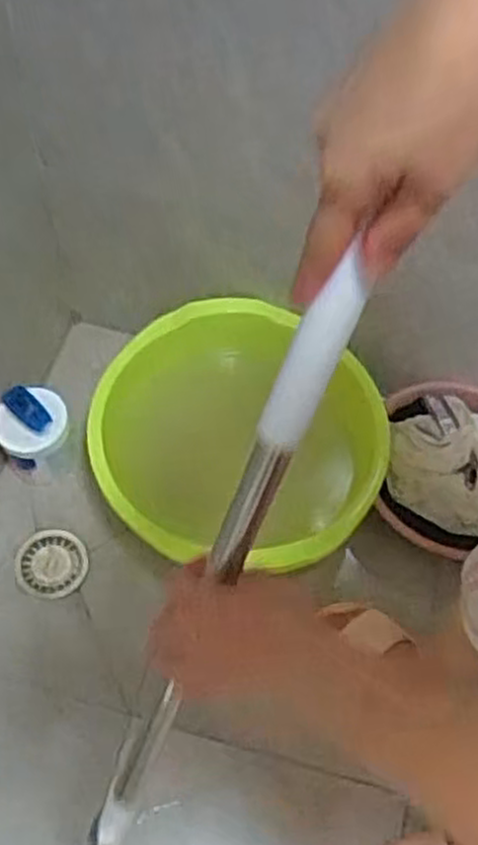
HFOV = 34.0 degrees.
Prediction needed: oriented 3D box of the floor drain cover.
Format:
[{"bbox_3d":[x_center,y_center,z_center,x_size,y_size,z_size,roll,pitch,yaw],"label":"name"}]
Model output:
[{"bbox_3d":[-0.298,0.224,1.249,0.111,0.008,0.111,-2,62,-16],"label":"floor drain cover"}]

